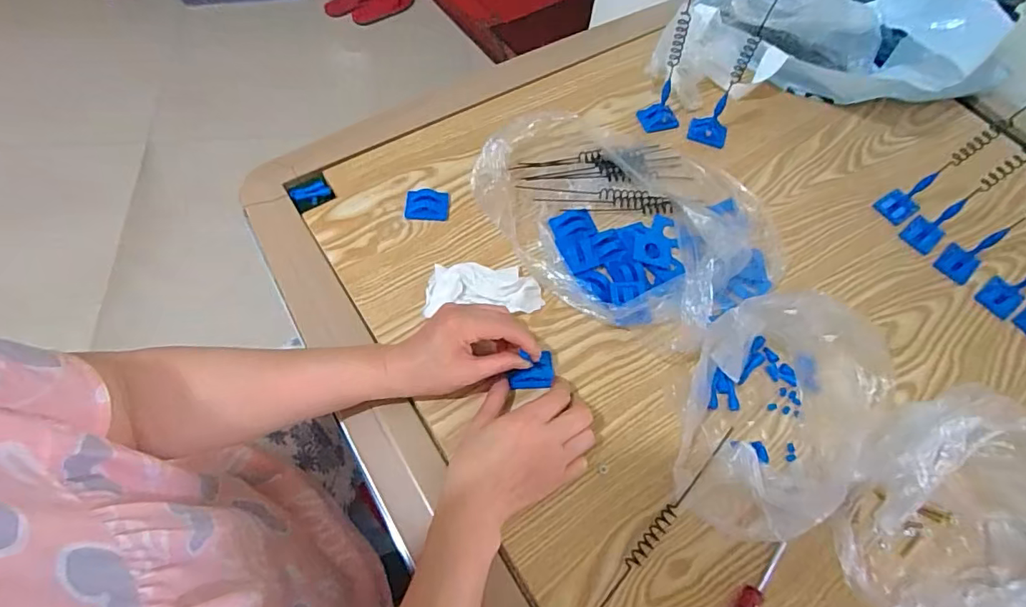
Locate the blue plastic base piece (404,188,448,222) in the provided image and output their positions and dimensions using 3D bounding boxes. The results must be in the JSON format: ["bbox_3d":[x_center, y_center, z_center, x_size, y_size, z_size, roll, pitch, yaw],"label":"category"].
[{"bbox_3d":[-0.091,-0.104,0.538,0.043,0.013,0.036,1,62,-3],"label":"blue plastic base piece"}]

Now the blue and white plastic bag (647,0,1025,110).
[{"bbox_3d":[0.395,-0.365,0.614,0.429,0.177,0.203,3,62,-2],"label":"blue and white plastic bag"}]

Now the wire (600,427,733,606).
[{"bbox_3d":[0.126,0.170,0.410,0.013,0.009,0.187,41,67,17],"label":"wire"}]

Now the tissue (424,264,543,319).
[{"bbox_3d":[-0.028,-0.015,0.494,0.110,0.019,0.051,-2,62,-5],"label":"tissue"}]

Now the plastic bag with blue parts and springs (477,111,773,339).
[{"bbox_3d":[0.128,-0.109,0.516,0.257,0.087,0.291,-32,69,-19],"label":"plastic bag with blue parts and springs"}]

